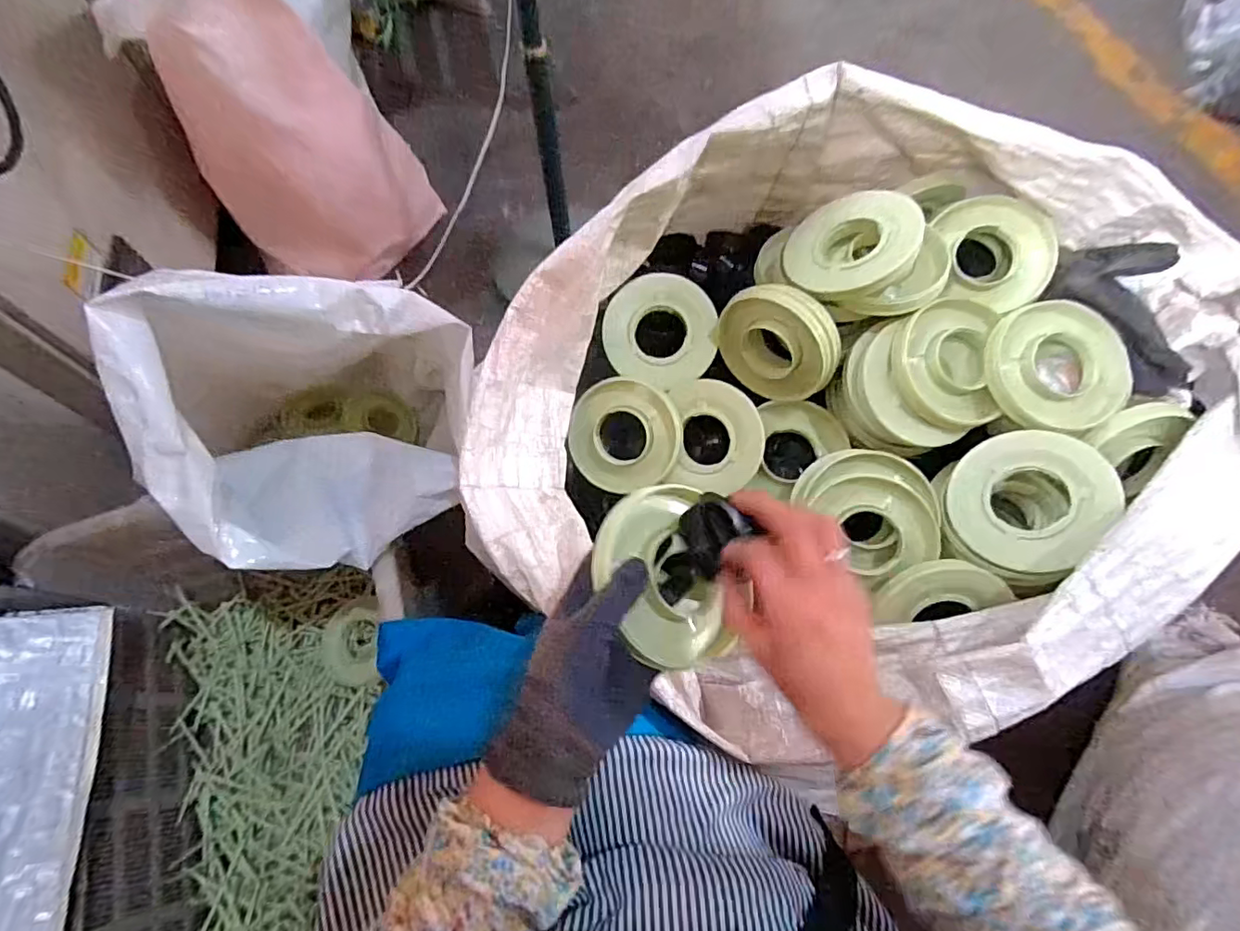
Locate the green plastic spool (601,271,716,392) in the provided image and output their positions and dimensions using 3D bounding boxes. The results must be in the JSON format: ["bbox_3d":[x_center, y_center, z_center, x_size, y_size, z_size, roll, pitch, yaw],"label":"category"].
[{"bbox_3d":[0.047,-0.156,0.671,0.129,0.027,0.123,14,93,-6],"label":"green plastic spool"}]

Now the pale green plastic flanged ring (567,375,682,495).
[{"bbox_3d":[0.007,-0.035,0.663,0.123,0.032,0.126,1,98,5],"label":"pale green plastic flanged ring"}]

